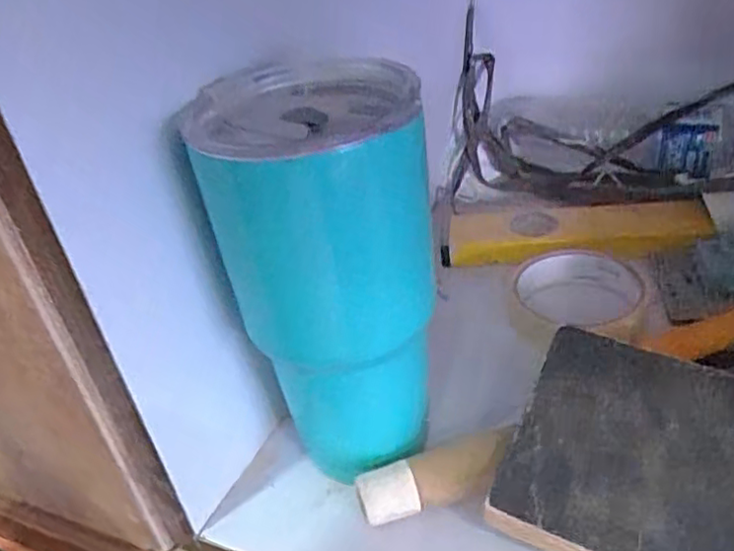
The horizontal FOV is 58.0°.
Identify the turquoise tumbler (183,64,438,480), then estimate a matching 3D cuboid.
[{"bbox_3d":[-0.018,0.000,0.331,0.102,0.185,0.091,0,37,9],"label":"turquoise tumbler"}]

